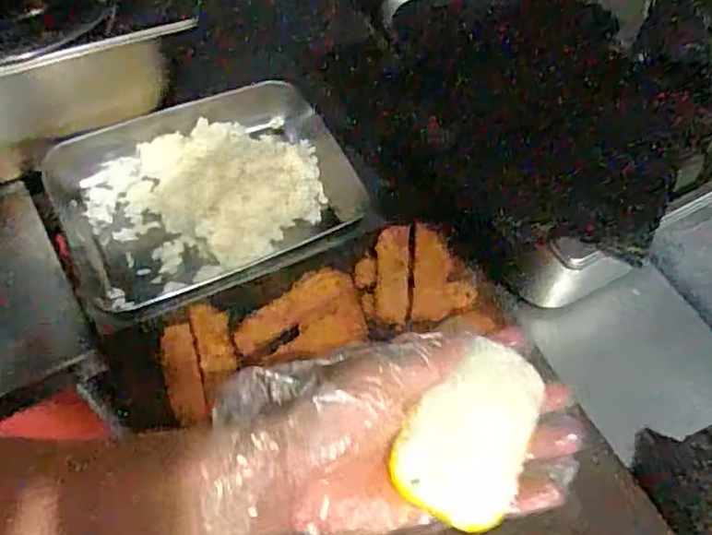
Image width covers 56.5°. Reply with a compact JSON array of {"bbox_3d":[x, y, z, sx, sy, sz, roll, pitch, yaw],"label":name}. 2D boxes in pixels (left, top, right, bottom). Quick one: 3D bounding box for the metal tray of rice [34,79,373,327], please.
[{"bbox_3d":[-0.127,-0.060,0.608,0.276,0.059,0.200,-19,60,-14],"label":"metal tray of rice"}]

